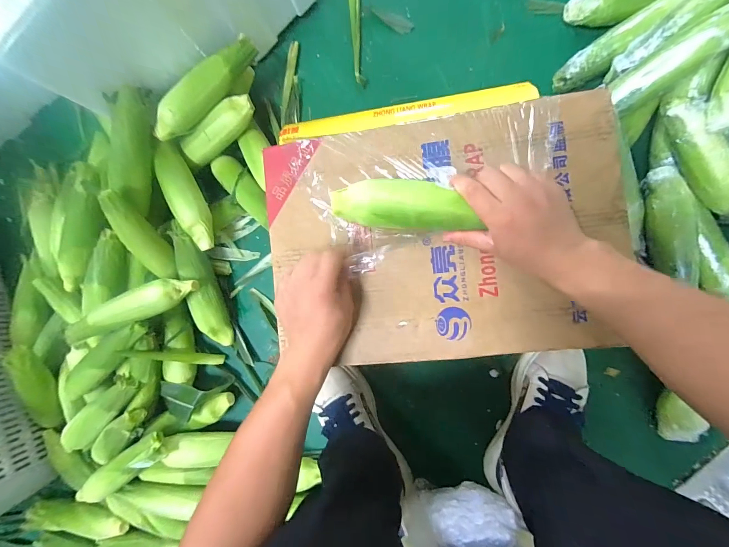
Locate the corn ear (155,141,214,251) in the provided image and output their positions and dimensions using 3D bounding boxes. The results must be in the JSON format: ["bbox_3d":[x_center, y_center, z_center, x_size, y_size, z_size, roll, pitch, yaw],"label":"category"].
[{"bbox_3d":[-0.318,-0.133,0.567,0.048,0.041,0.190,-17,101,8],"label":"corn ear"}]

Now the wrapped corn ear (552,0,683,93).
[{"bbox_3d":[0.404,-0.369,0.502,0.175,0.048,0.054,-35,83,28],"label":"wrapped corn ear"}]

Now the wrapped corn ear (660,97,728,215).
[{"bbox_3d":[0.488,-0.165,0.449,0.049,0.047,0.196,-36,98,6],"label":"wrapped corn ear"}]

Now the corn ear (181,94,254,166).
[{"bbox_3d":[-0.261,-0.254,0.567,0.158,0.044,0.045,-36,84,6],"label":"corn ear"}]

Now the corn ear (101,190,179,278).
[{"bbox_3d":[-0.392,-0.064,0.555,0.039,0.044,0.175,-8,132,8],"label":"corn ear"}]

